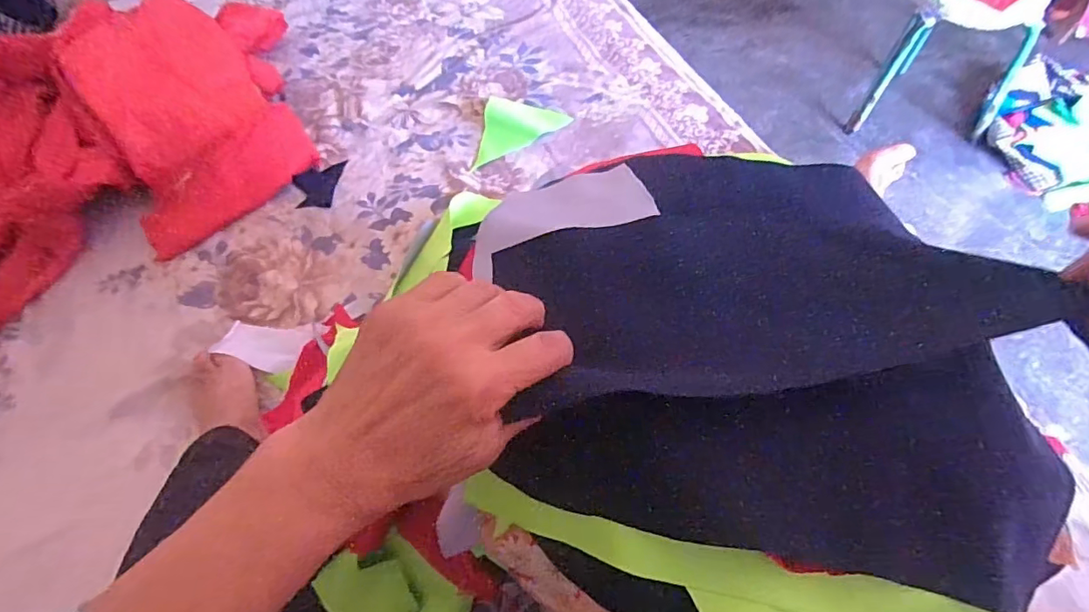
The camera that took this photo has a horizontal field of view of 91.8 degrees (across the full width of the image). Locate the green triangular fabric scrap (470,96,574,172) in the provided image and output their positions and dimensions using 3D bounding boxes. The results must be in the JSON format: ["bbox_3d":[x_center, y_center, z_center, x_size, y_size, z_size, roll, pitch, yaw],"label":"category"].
[{"bbox_3d":[-0.035,-0.281,0.856,0.137,0.022,0.133,3,59,7],"label":"green triangular fabric scrap"}]

